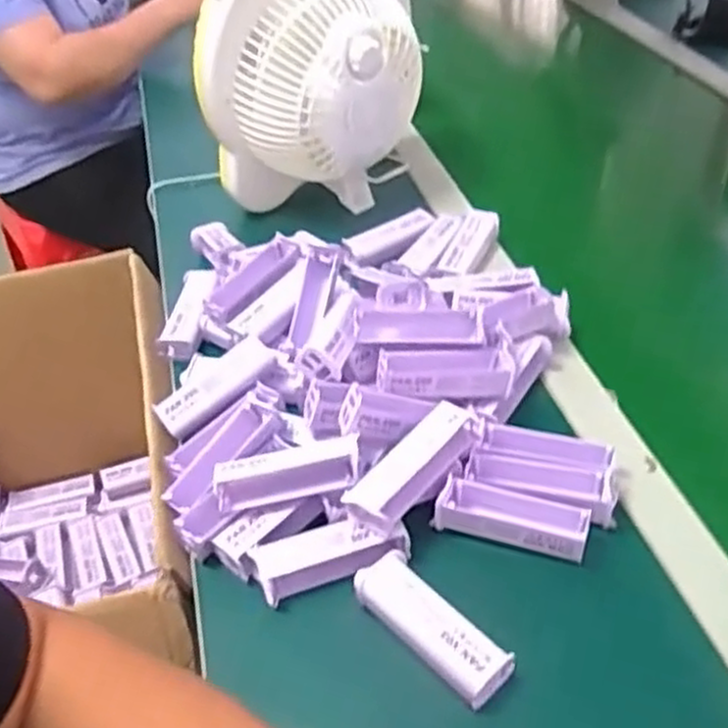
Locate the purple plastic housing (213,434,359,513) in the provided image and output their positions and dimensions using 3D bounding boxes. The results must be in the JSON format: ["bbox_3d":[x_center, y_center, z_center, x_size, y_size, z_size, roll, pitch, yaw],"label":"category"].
[{"bbox_3d":[-0.052,0.075,0.529,0.097,0.029,0.025,-9,41,-4],"label":"purple plastic housing"}]

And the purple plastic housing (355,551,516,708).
[{"bbox_3d":[0.040,0.161,0.473,0.035,0.032,0.104,-34,49,-29],"label":"purple plastic housing"}]

